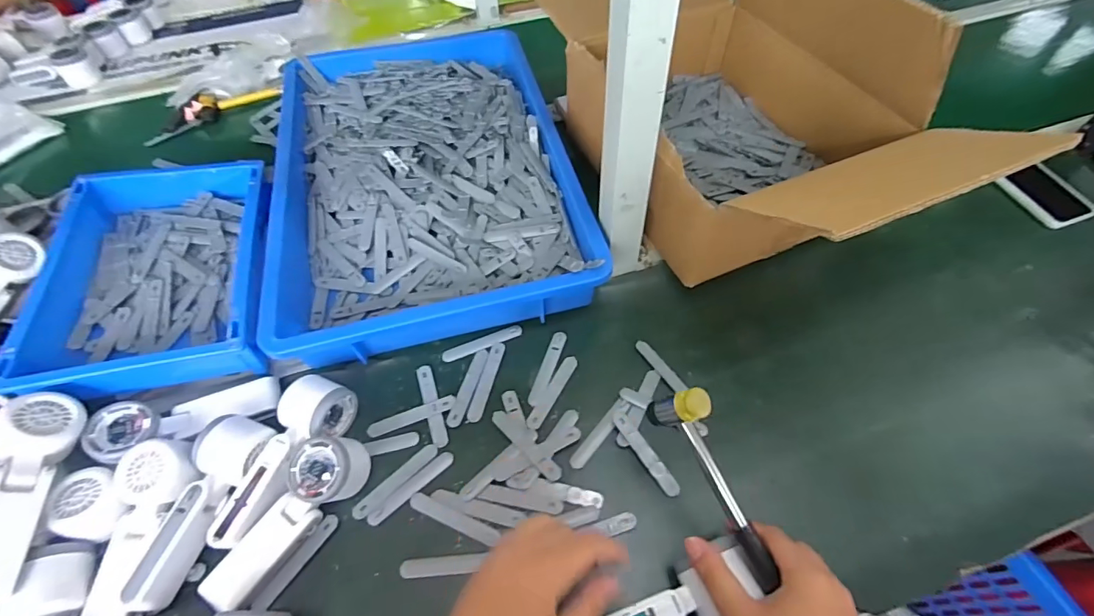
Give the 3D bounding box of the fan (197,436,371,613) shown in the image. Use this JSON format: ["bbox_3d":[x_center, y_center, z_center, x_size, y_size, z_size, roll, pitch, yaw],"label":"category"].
[{"bbox_3d":[-0.243,0.189,0.453,0.059,0.056,0.165,34,63,22],"label":"fan"}]

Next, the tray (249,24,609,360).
[{"bbox_3d":[-0.177,-0.203,0.700,0.375,0.084,0.570,-12,56,-7],"label":"tray"}]

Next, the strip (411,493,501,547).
[{"bbox_3d":[-0.090,0.202,0.468,0.093,0.004,0.014,20,59,15],"label":"strip"}]

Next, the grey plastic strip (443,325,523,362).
[{"bbox_3d":[-0.076,0.042,0.573,0.095,0.005,0.017,-19,57,-11],"label":"grey plastic strip"}]

